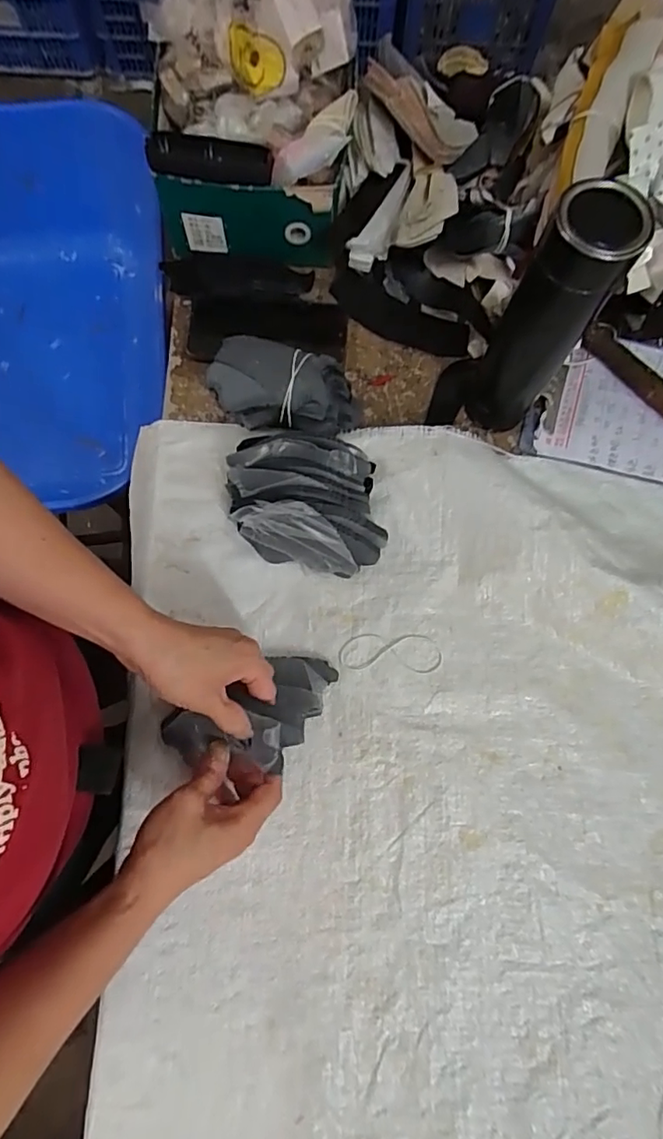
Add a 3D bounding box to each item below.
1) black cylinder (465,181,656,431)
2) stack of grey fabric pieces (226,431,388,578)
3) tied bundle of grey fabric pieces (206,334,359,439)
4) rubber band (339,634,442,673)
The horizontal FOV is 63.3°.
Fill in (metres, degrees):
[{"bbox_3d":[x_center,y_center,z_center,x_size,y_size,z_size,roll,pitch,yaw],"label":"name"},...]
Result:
[{"bbox_3d":[0.172,-0.201,0.438,0.063,0.197,0.058,31,77,6],"label":"black cylinder"},{"bbox_3d":[-0.022,-0.065,0.491,0.150,0.065,0.117,11,76,1],"label":"stack of grey fabric pieces"},{"bbox_3d":[-0.043,-0.169,0.522,0.140,0.057,0.079,18,76,3],"label":"tied bundle of grey fabric pieces"},{"bbox_3d":[0.054,0.075,0.484,0.092,0.004,0.034,3,76,-1],"label":"rubber band"}]

